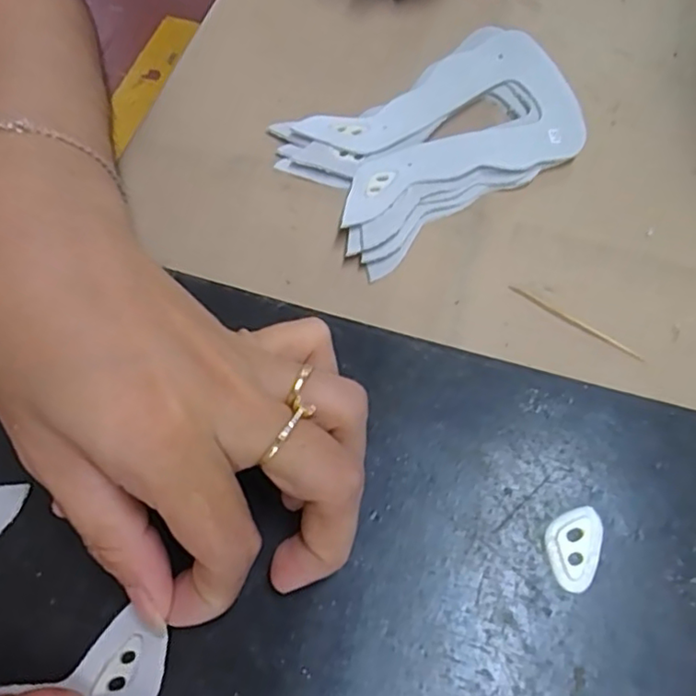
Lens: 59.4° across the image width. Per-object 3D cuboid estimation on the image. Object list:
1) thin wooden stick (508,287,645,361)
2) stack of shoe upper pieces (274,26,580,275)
[{"bbox_3d":[0.093,-0.011,0.251,0.058,0.004,0.004,33,69,17],"label":"thin wooden stick"},{"bbox_3d":[0.041,-0.100,0.286,0.132,0.021,0.085,-31,67,-13],"label":"stack of shoe upper pieces"}]

